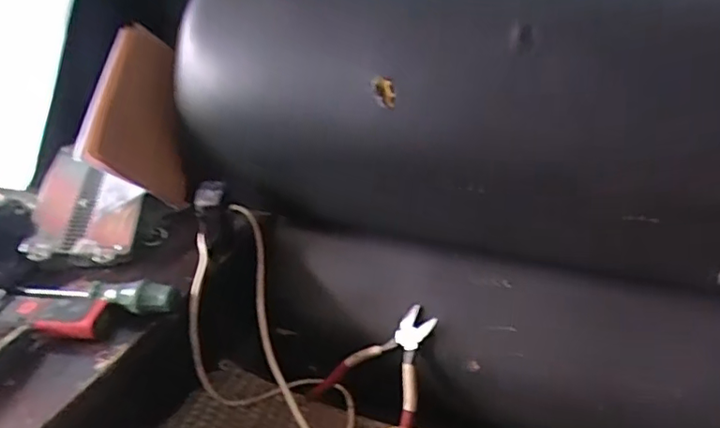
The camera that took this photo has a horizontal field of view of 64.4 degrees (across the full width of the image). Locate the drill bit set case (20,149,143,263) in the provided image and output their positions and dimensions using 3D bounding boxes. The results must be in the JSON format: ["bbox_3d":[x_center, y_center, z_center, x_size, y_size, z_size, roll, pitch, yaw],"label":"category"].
[{"bbox_3d":[-0.329,-0.008,0.688,0.122,0.028,0.170,1,46,-10],"label":"drill bit set case"}]

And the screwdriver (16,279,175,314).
[{"bbox_3d":[-0.270,0.082,0.589,0.177,0.035,0.025,6,30,14],"label":"screwdriver"}]

